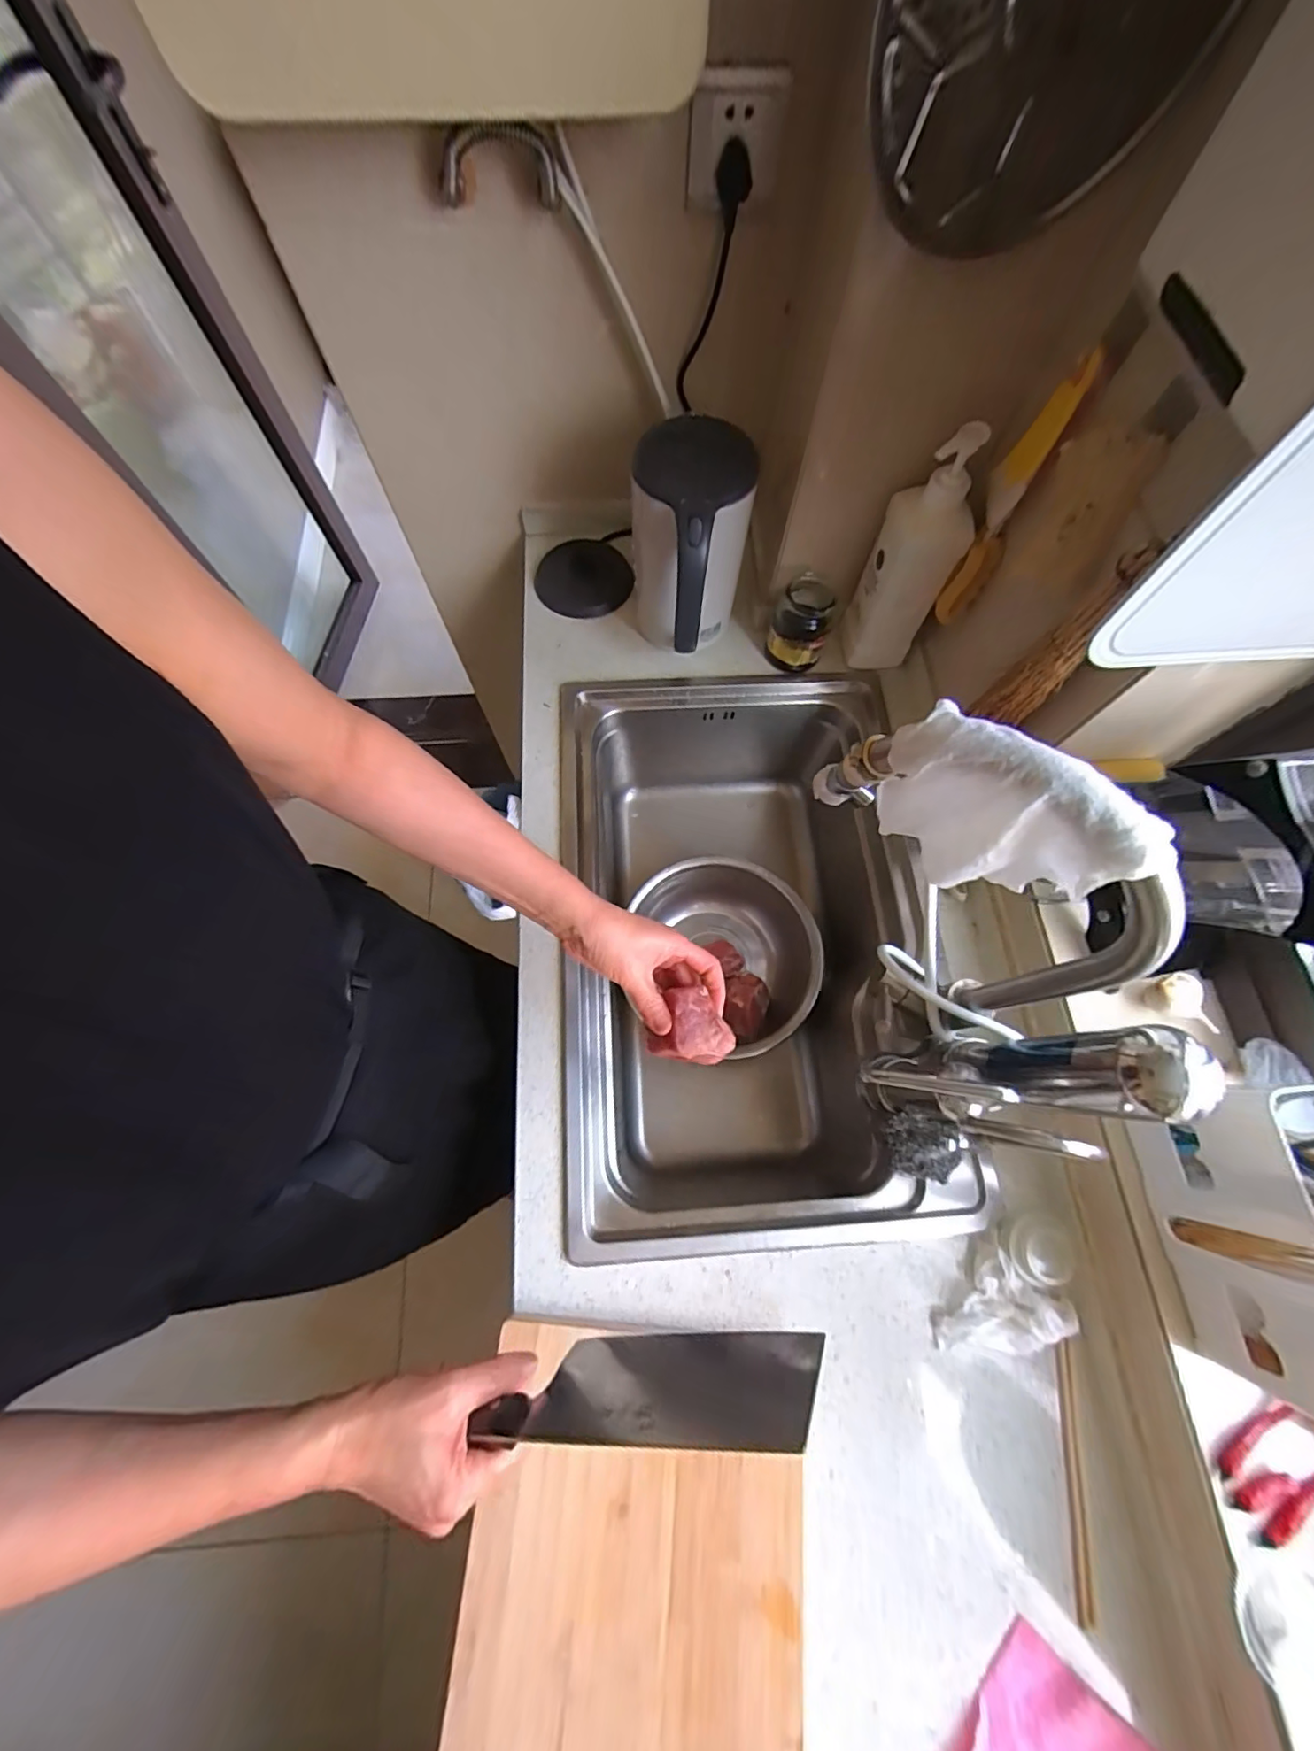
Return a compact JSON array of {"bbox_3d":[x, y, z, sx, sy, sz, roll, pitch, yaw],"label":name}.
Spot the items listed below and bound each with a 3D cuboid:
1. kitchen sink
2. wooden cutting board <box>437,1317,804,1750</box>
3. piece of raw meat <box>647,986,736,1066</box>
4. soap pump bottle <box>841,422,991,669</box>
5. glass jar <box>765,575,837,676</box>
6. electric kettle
[{"bbox_3d":[0.094,0.103,0.787,0.408,0.297,0.652,-3,71,-2],"label":"kitchen sink"},{"bbox_3d":[-0.020,0.609,0.452,0.273,0.019,0.365,6,71,1],"label":"wooden cutting board"},{"bbox_3d":[0.029,0.119,0.444,0.062,0.033,0.054,14,71,4],"label":"piece of raw meat"},{"bbox_3d":[0.287,-0.351,0.643,0.091,0.256,0.072,21,72,6],"label":"soap pump bottle"},{"bbox_3d":[0.181,-0.316,0.725,0.070,0.104,0.067,16,71,5],"label":"glass jar"},{"bbox_3d":[0.035,-0.364,0.660,0.123,0.206,0.157,2,71,0],"label":"electric kettle"}]

